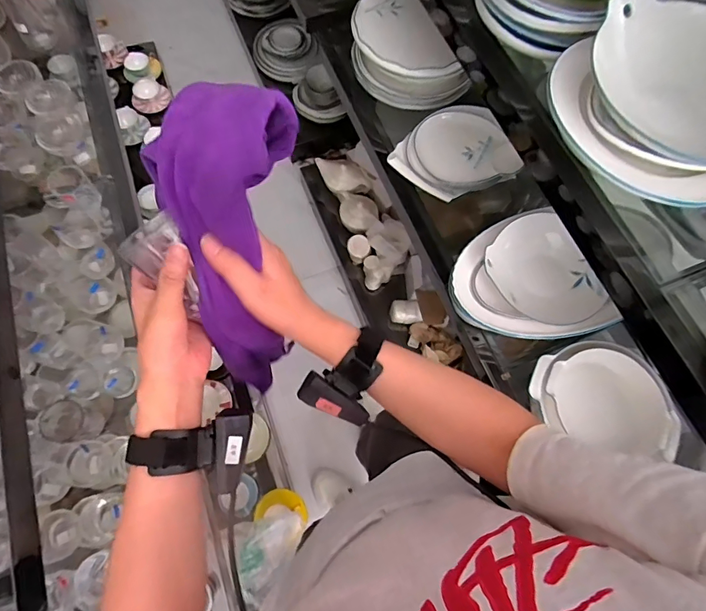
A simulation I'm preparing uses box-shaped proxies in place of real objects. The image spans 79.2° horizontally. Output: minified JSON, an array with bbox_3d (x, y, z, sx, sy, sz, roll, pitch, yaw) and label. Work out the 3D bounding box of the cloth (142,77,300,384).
[{"bbox_3d":[-0.102,-0.042,0.377,0.091,0.270,0.090,4,32,-1],"label":"cloth"}]

